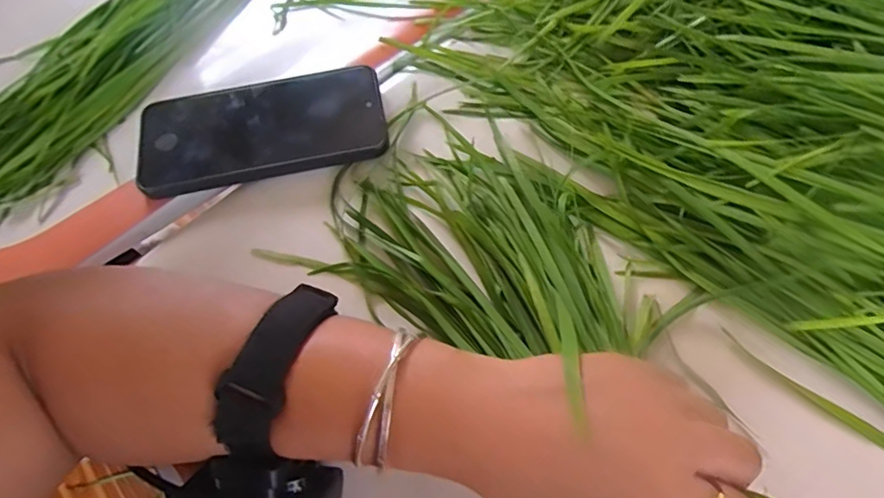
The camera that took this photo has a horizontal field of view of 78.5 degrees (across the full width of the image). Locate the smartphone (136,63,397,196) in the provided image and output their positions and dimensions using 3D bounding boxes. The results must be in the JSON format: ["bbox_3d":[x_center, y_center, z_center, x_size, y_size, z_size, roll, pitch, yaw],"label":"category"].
[{"bbox_3d":[-0.123,-0.081,0.371,0.165,0.016,0.076,-13,61,-5],"label":"smartphone"}]

